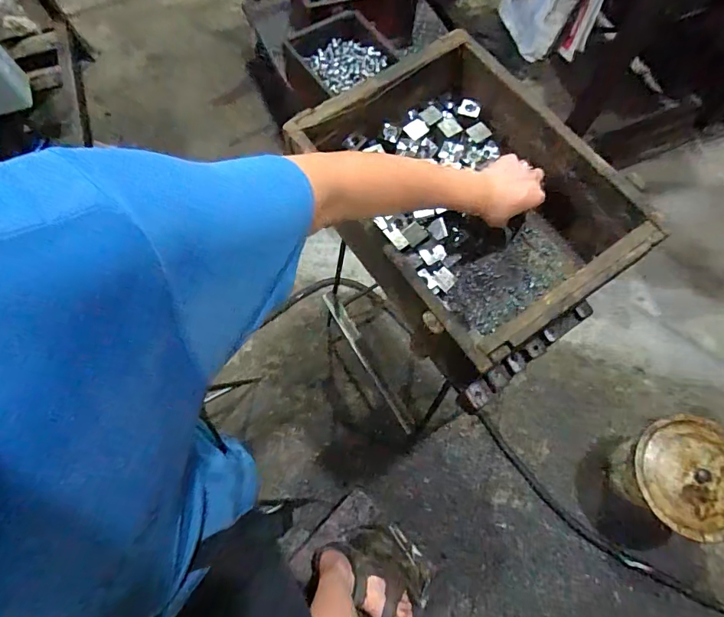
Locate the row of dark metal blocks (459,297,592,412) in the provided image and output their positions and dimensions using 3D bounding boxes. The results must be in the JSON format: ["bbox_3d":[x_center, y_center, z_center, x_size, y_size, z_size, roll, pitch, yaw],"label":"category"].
[{"bbox_3d":[0.231,0.066,0.611,0.239,0.031,0.029,-36,74,-12],"label":"row of dark metal blocks"}]

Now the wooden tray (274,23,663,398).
[{"bbox_3d":[0.128,-0.149,0.583,0.300,0.117,0.403,-31,73,-10],"label":"wooden tray"}]

